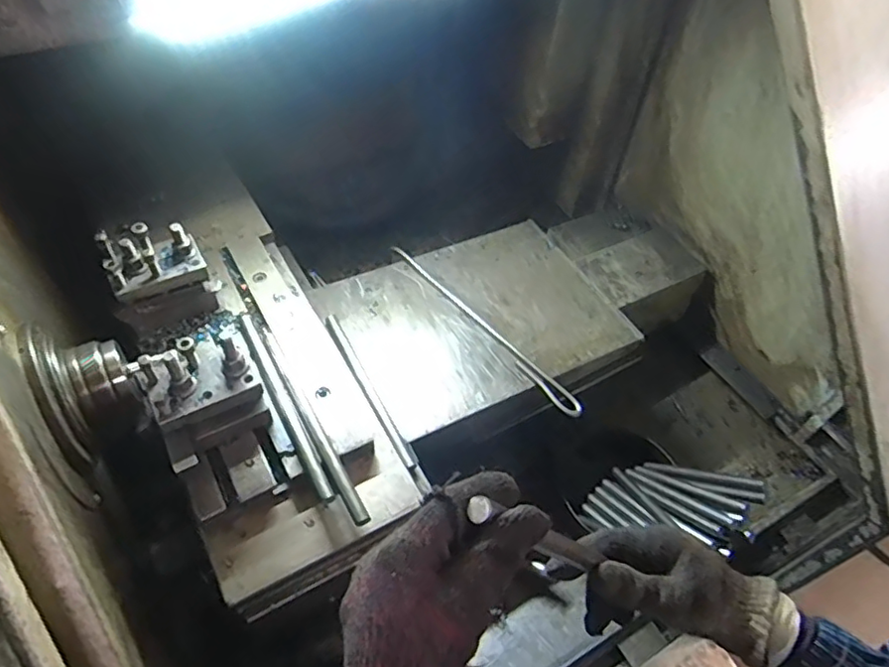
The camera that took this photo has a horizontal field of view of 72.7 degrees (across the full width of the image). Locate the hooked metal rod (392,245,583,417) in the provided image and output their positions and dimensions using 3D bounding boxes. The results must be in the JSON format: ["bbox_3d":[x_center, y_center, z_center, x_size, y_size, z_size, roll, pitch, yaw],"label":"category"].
[{"bbox_3d":[0.048,-0.019,0.833,0.023,0.008,0.372,-31,60,-26],"label":"hooked metal rod"}]

